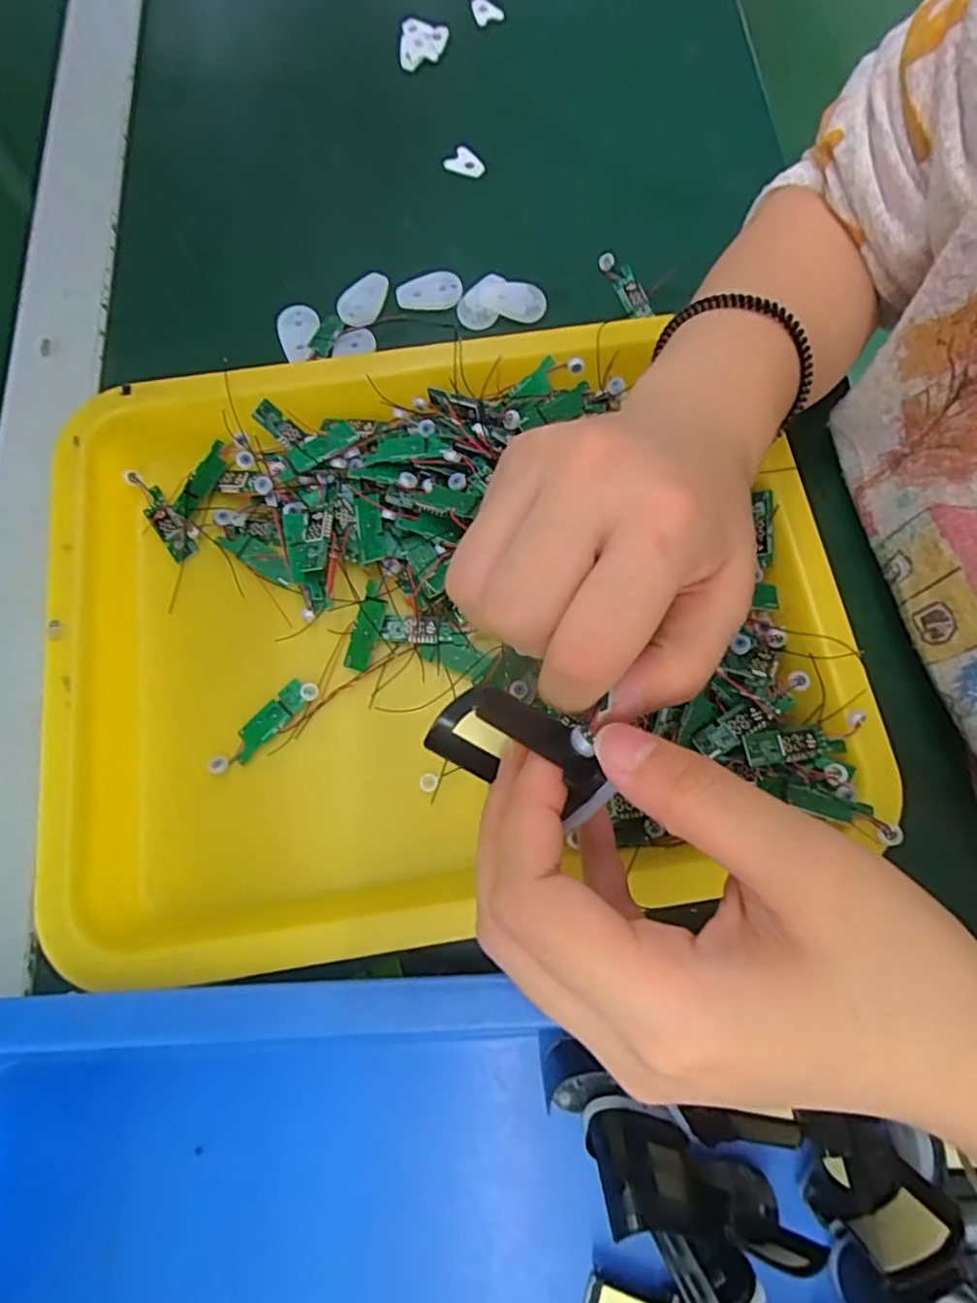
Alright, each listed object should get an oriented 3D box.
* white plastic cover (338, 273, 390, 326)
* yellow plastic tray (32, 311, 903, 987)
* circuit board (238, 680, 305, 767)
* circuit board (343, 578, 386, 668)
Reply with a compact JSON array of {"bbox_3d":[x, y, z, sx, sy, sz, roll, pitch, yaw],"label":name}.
[{"bbox_3d":[-0.068,-0.196,0.348,0.018,0.006,0.034,32,76,11],"label":"white plastic cover"},{"bbox_3d":[-0.030,-0.017,0.280,0.343,0.036,0.259,-8,72,-1],"label":"yellow plastic tray"},{"bbox_3d":[-0.097,0.030,0.278,0.013,0.004,0.041,42,78,13],"label":"circuit board"},{"bbox_3d":[-0.055,-0.012,0.288,0.012,0.004,0.040,13,86,5],"label":"circuit board"}]

